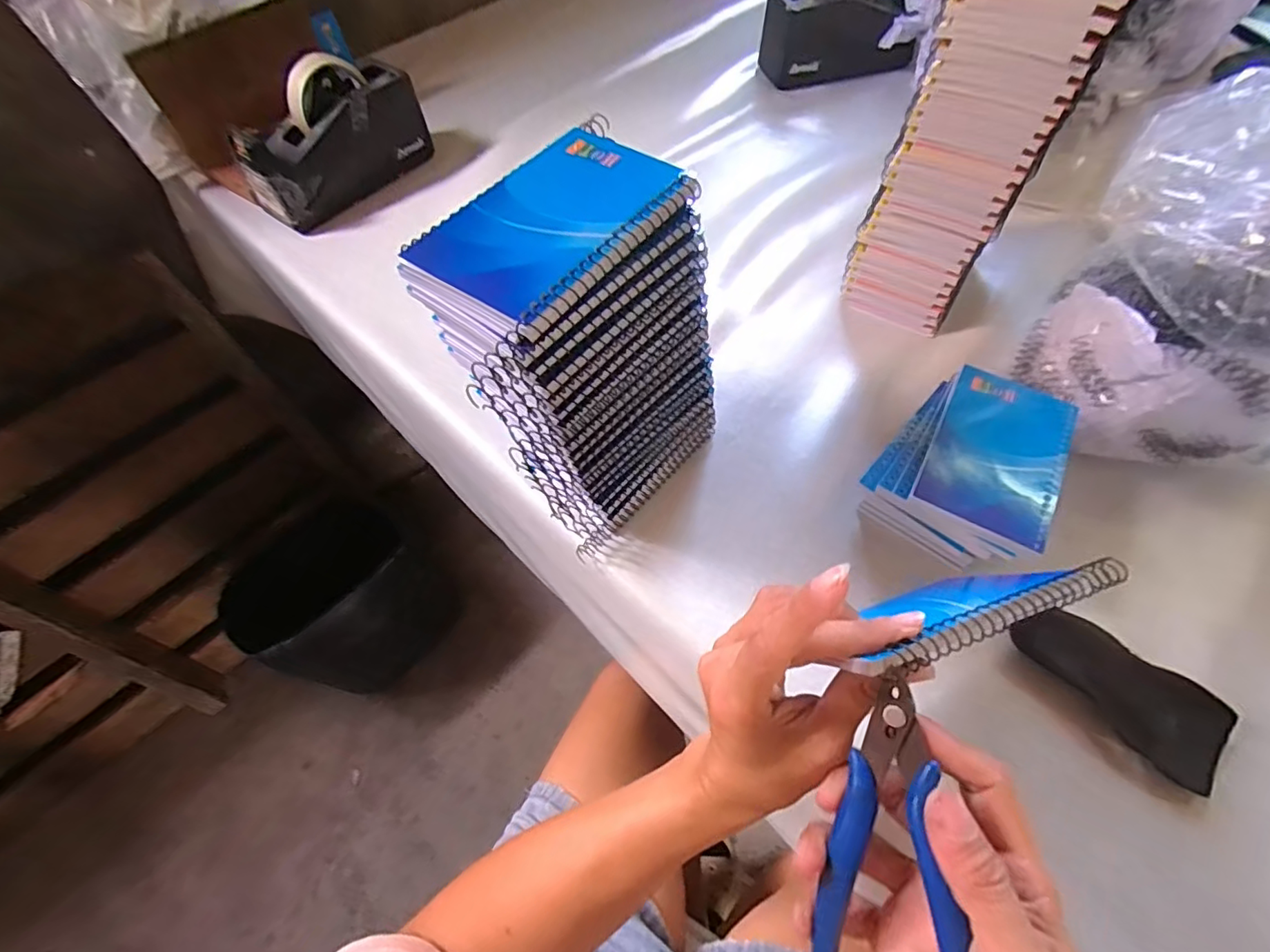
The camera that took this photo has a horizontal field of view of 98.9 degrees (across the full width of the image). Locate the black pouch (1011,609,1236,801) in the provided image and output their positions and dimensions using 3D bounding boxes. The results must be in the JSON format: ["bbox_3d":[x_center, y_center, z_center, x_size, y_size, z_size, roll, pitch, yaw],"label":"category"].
[{"bbox_3d":[0.303,0.131,0.341,0.119,0.015,0.055,37,68,21],"label":"black pouch"}]

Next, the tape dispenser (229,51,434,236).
[{"bbox_3d":[-0.331,-0.373,0.609,0.068,0.121,0.202,27,65,17],"label":"tape dispenser"}]

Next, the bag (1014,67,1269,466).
[{"bbox_3d":[0.386,-0.108,0.355,0.167,0.226,0.191,-26,62,-12],"label":"bag"}]

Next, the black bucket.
[{"bbox_3d":[-0.539,0.241,1.056,0.239,0.350,0.323,27,64,17],"label":"black bucket"}]

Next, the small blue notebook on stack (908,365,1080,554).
[{"bbox_3d":[0.249,-0.017,0.374,0.078,0.012,0.124,26,64,17],"label":"small blue notebook on stack"}]

